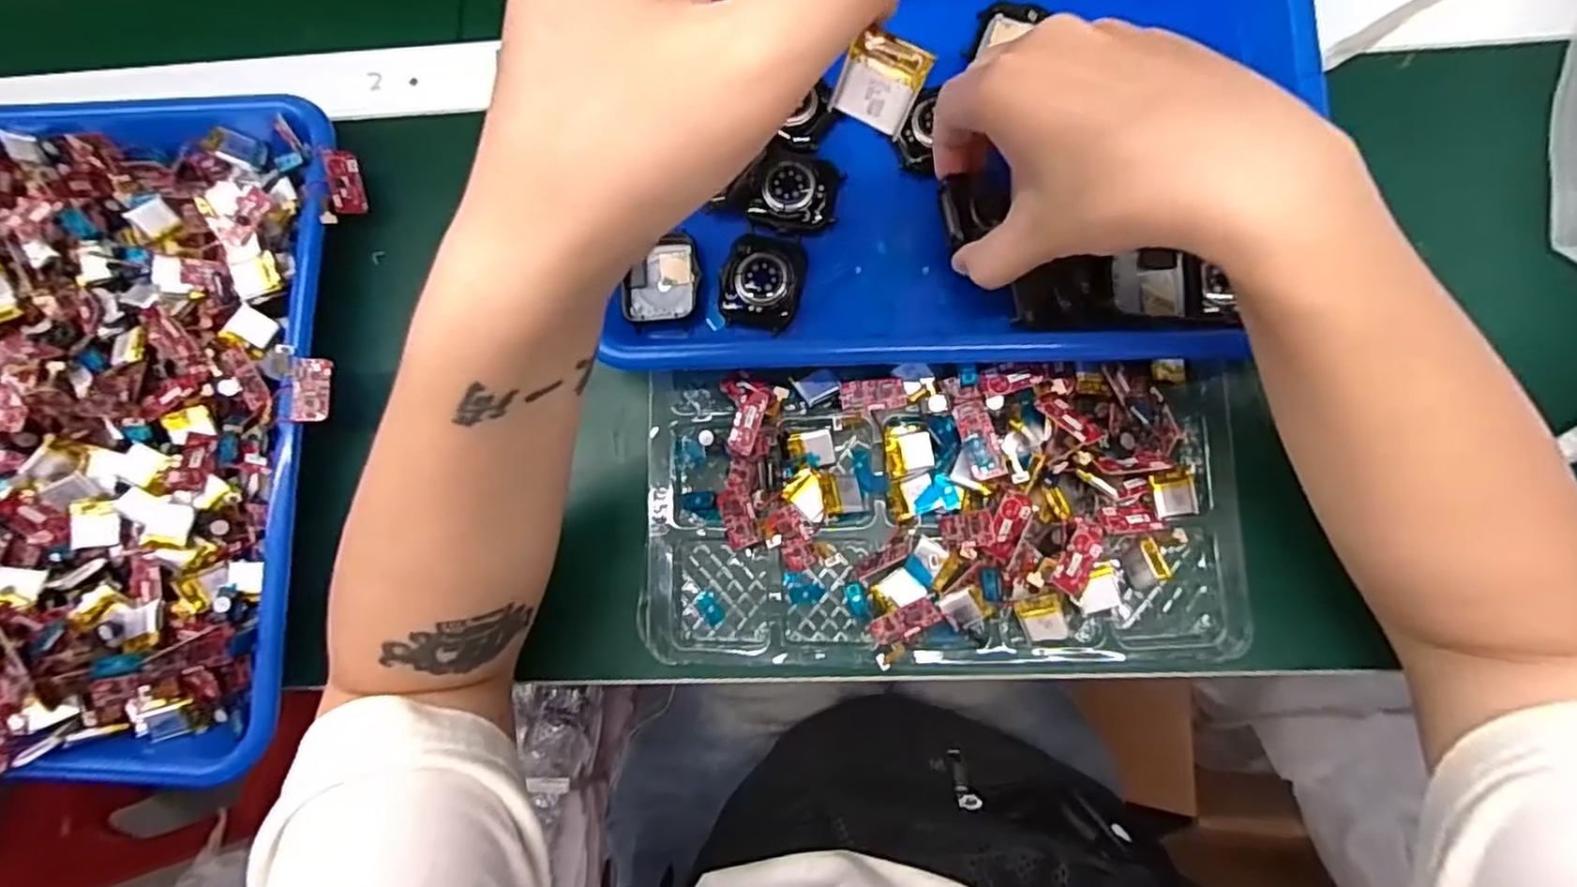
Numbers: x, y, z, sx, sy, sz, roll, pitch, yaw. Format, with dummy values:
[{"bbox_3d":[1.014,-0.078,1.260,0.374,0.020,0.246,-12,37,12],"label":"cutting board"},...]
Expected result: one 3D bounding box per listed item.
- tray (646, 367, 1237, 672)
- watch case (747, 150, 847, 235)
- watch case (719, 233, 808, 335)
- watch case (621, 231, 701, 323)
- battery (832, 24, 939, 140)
[{"bbox_3d":[0.065,0.032,0.317,0.262,0.030,0.135,-1,81,3],"label":"tray"},{"bbox_3d":[0.003,-0.115,0.325,0.039,0.012,0.036,7,81,5],"label":"watch case"},{"bbox_3d":[-0.012,-0.075,0.322,0.036,0.008,0.044,14,82,6],"label":"watch case"},{"bbox_3d":[-0.058,-0.075,0.328,0.034,0.008,0.036,-4,81,3],"label":"watch case"},{"bbox_3d":[0.022,-0.084,0.165,0.018,0.019,0.004,20,39,-9],"label":"battery"}]

